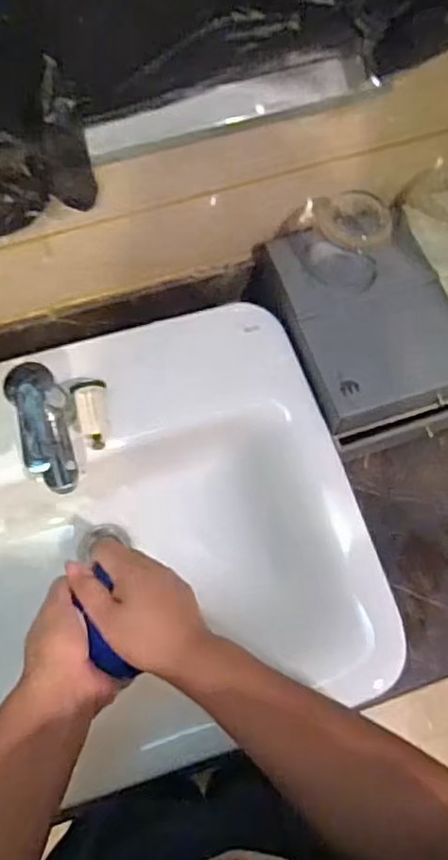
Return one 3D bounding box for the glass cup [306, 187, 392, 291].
[{"bbox_3d":[0.134,-0.208,0.651,0.077,0.075,0.080,0,70,0],"label":"glass cup"}]

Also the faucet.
[{"bbox_3d":[-0.165,0.008,0.588,0.044,0.108,0.112,-15,71,-5],"label":"faucet"}]

